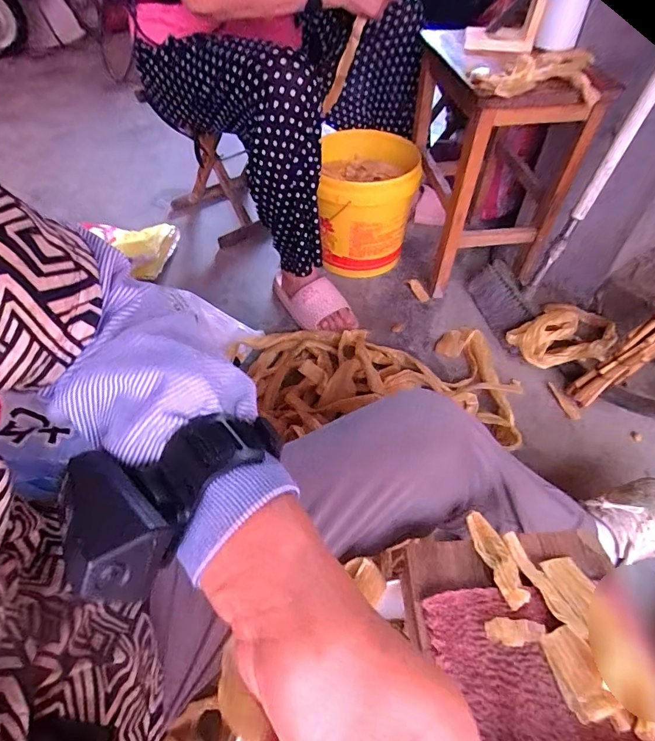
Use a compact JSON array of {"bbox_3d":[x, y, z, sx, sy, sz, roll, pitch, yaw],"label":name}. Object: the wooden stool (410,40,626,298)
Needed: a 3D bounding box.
[{"bbox_3d":[0.330,-0.428,0.941,0.245,0.426,0.381,-6,48,-3],"label":"wooden stool"}]

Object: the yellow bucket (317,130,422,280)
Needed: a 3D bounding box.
[{"bbox_3d":[0.098,-0.381,1.022,0.205,0.250,0.251,4,48,6],"label":"yellow bucket"}]

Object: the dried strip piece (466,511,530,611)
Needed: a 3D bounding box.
[{"bbox_3d":[0.128,0.142,0.327,0.020,0.009,0.070,-11,40,-6],"label":"dried strip piece"}]

